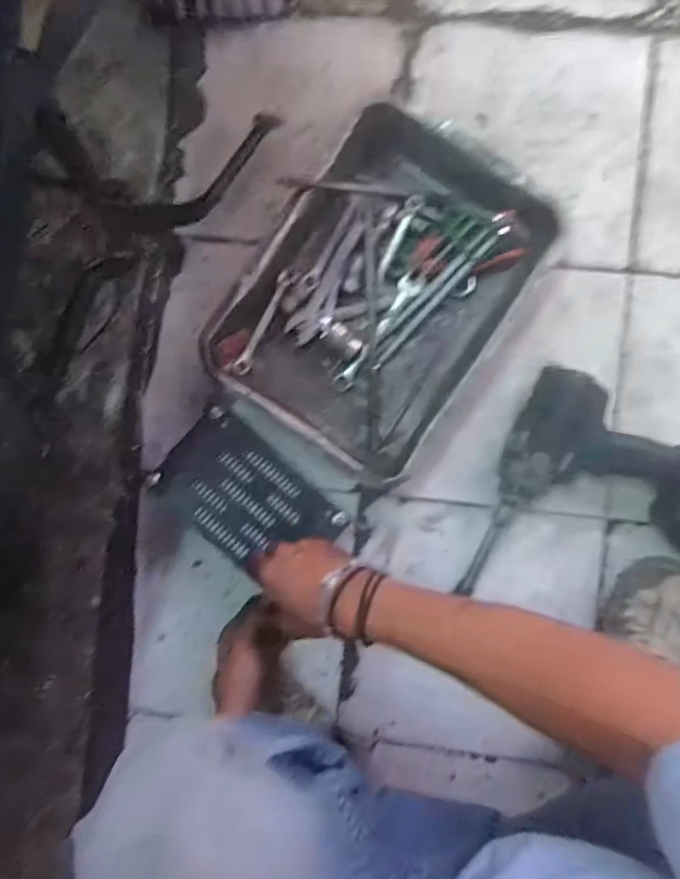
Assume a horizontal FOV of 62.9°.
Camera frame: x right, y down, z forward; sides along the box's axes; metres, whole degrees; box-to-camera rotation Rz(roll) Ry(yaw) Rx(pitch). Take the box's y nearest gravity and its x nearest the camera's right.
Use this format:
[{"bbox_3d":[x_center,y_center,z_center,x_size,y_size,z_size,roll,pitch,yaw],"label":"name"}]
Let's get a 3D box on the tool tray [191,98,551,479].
[{"bbox_3d":[0.047,-0.168,0.658,0.275,0.073,0.380,33,91,4],"label":"tool tray"}]

